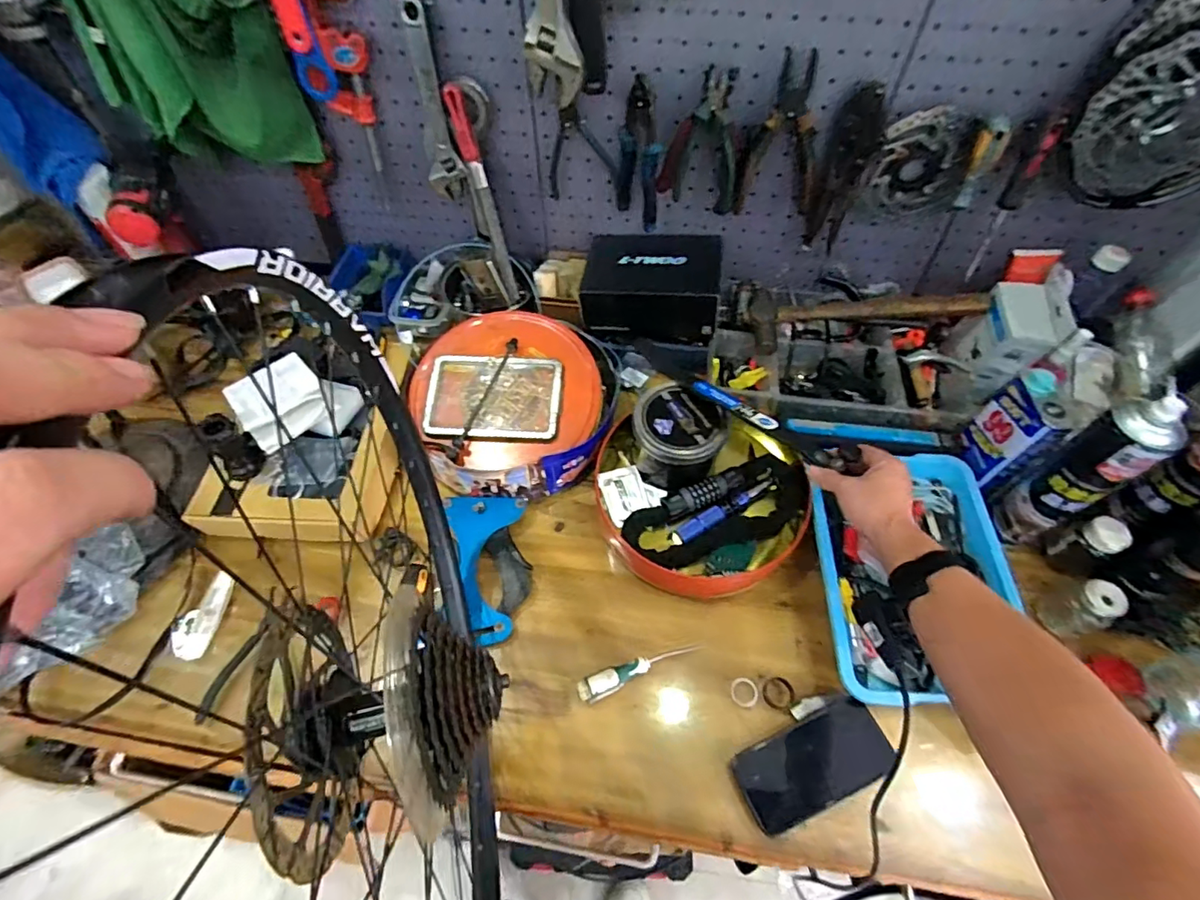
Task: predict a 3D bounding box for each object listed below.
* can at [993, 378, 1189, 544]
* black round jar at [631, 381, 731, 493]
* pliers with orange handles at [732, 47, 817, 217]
[{"bbox_3d":[0.535,0.029,0.601,0.054,0.248,0.058,-26,60,-16],"label":"can"},{"bbox_3d":[0.106,-0.015,0.738,0.118,0.096,0.119,-26,60,-16],"label":"black round jar"},{"bbox_3d":[0.220,-0.382,0.679,0.107,0.199,0.038,-13,57,3],"label":"pliers with orange handles"}]

